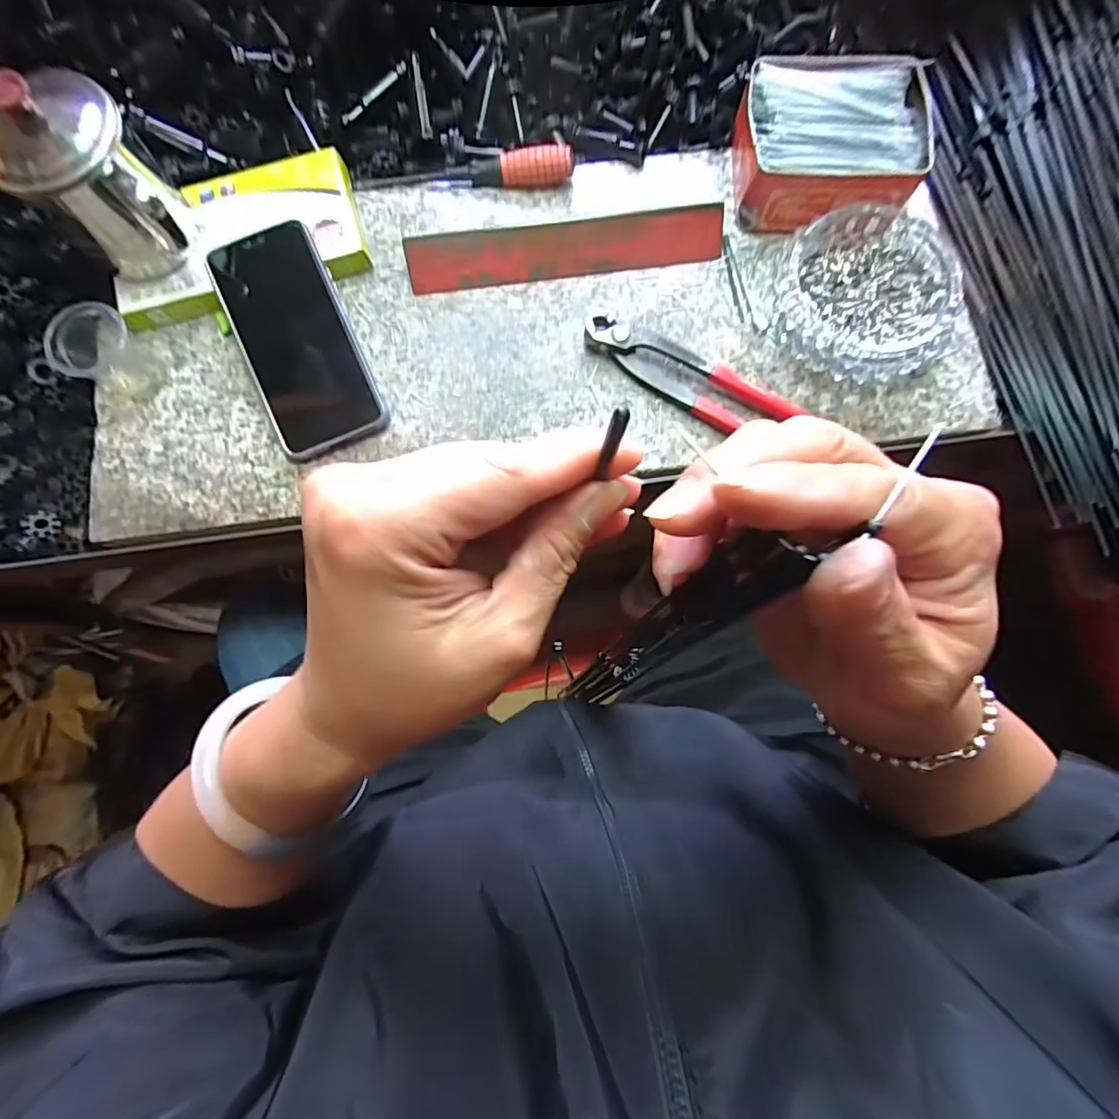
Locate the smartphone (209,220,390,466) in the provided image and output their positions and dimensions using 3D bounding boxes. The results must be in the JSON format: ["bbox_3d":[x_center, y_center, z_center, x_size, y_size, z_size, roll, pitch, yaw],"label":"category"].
[{"bbox_3d":[-0.181,-0.151,0.359,0.075,0.005,0.156,-23,89,0],"label":"smartphone"}]

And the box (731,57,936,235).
[{"bbox_3d":[0.191,-0.301,0.380,0.128,0.048,0.106,0,80,0],"label":"box"}]

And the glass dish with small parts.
[{"bbox_3d":[0.216,-0.187,0.369,0.116,0.029,0.121,0,80,0],"label":"glass dish with small parts"}]

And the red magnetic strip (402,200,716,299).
[{"bbox_3d":[0.005,-0.227,0.380,0.227,0.024,0.031,-8,80,-2],"label":"red magnetic strip"}]

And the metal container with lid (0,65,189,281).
[{"bbox_3d":[-0.285,-0.228,0.329,0.081,0.108,0.088,-43,83,-7],"label":"metal container with lid"}]

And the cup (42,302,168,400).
[{"bbox_3d":[-0.312,-0.141,0.353,0.053,0.048,0.050,17,81,3],"label":"cup"}]

